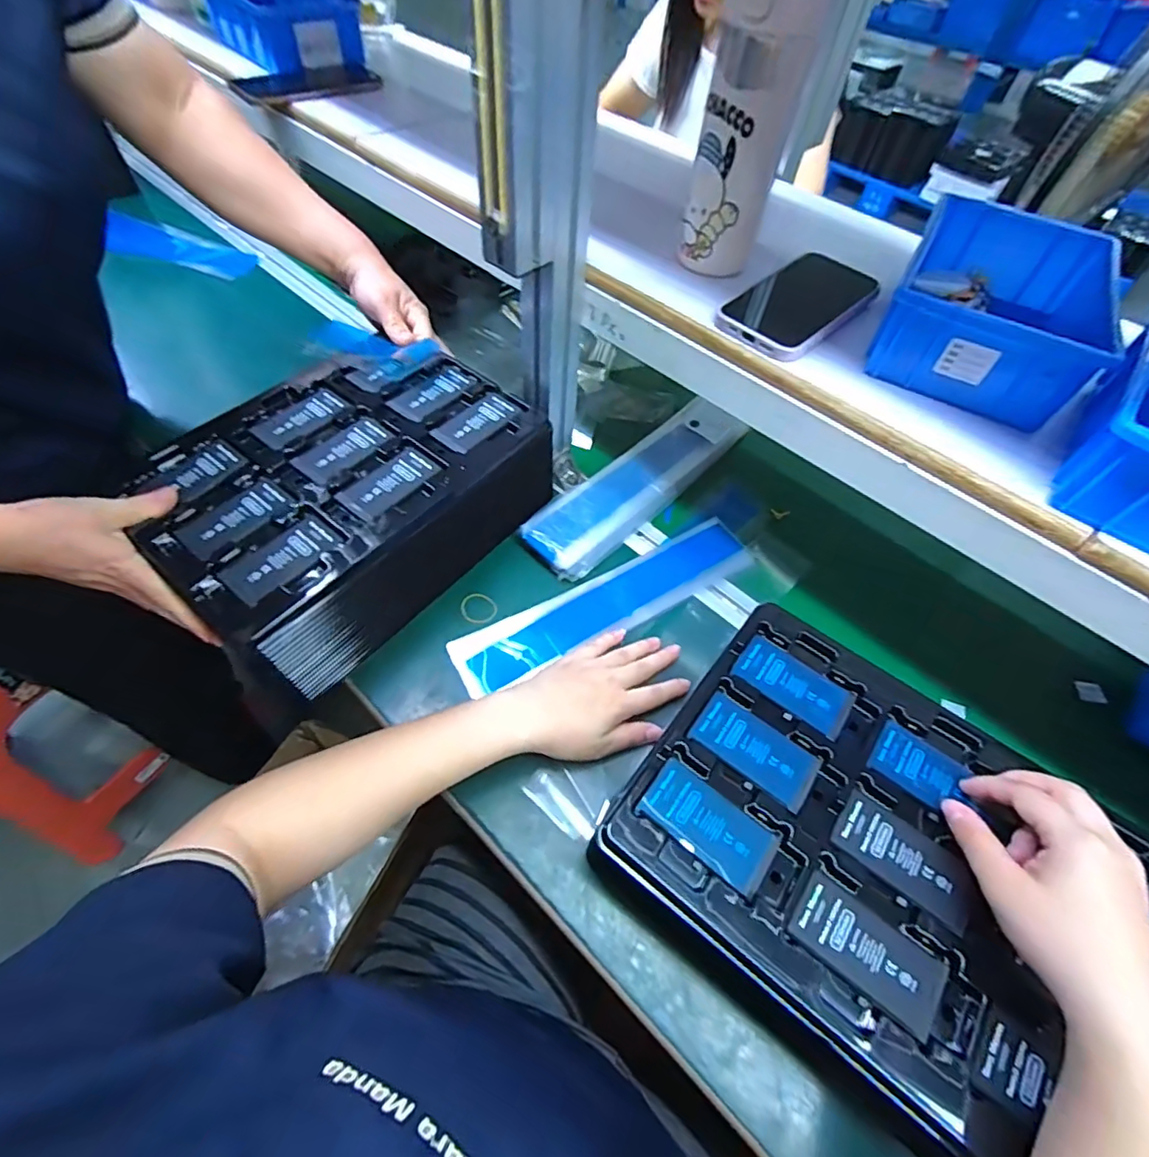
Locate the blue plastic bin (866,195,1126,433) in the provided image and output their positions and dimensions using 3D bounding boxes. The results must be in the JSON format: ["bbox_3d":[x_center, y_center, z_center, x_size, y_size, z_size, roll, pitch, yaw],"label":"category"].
[{"bbox_3d":[0.316,-0.201,0.418,0.126,0.062,0.195,31,58,16],"label":"blue plastic bin"}]

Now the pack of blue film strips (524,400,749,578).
[{"bbox_3d":[0.075,-0.112,0.631,0.081,0.020,0.307,43,65,15],"label":"pack of blue film strips"}]

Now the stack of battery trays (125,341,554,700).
[{"bbox_3d":[-0.206,-0.079,0.545,0.227,0.121,0.330,39,61,20],"label":"stack of battery trays"}]

